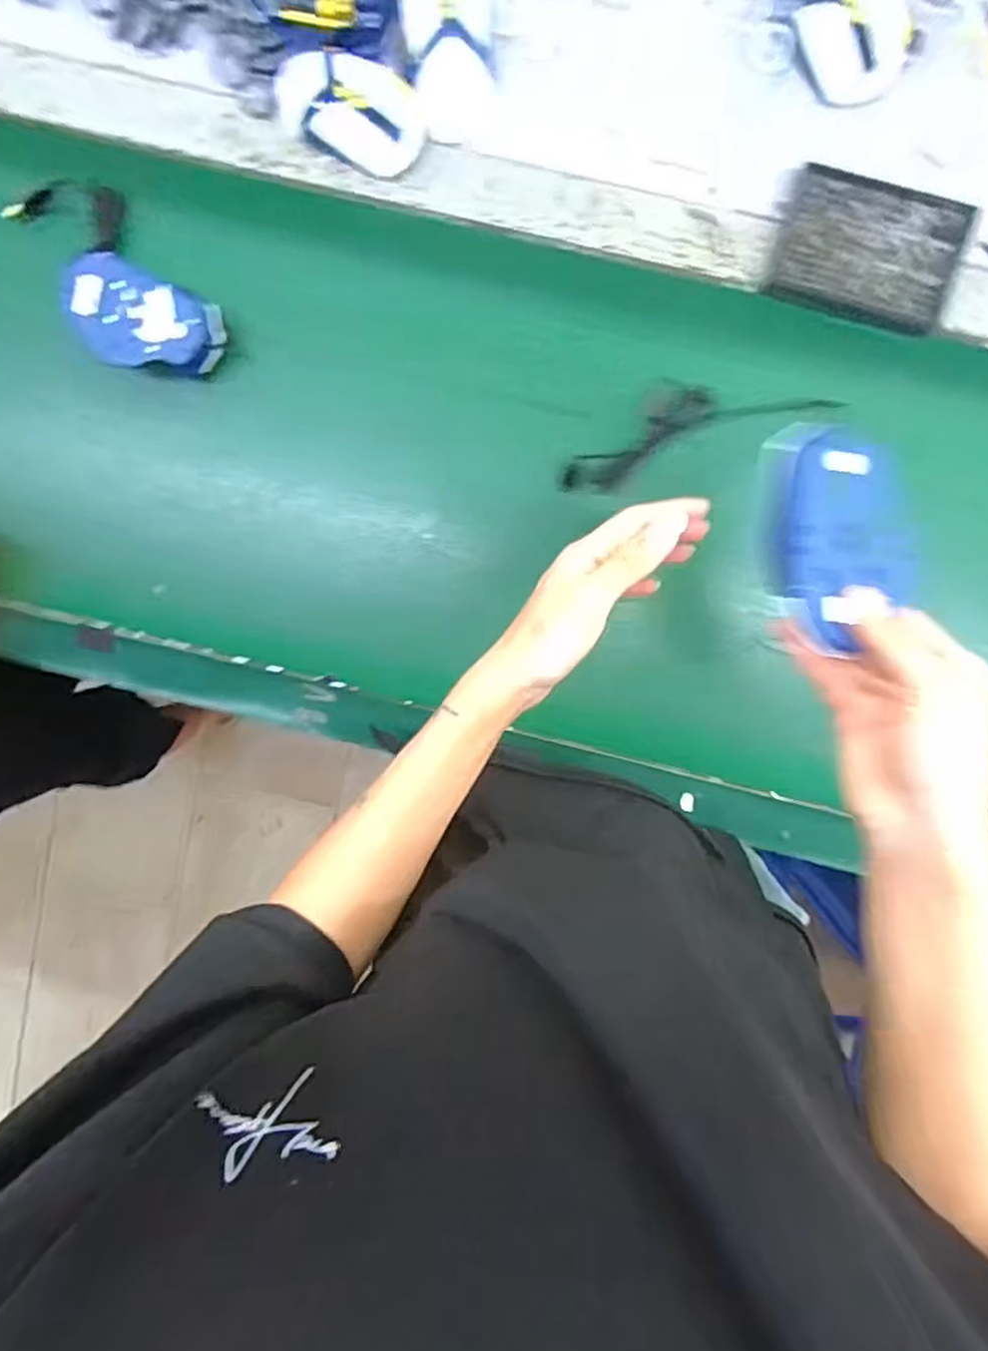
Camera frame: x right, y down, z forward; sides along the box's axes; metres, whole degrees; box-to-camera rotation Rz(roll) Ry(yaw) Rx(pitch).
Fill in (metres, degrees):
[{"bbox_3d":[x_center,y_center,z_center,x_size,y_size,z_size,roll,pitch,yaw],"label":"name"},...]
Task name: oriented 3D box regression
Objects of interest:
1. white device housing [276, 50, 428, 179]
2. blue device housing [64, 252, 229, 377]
[{"bbox_3d":[-0.112,-0.446,0.534,0.119,0.033,0.064,33,96,0],"label":"white device housing"},{"bbox_3d":[-0.288,-0.289,0.564,0.119,0.043,0.079,26,96,0],"label":"blue device housing"}]

